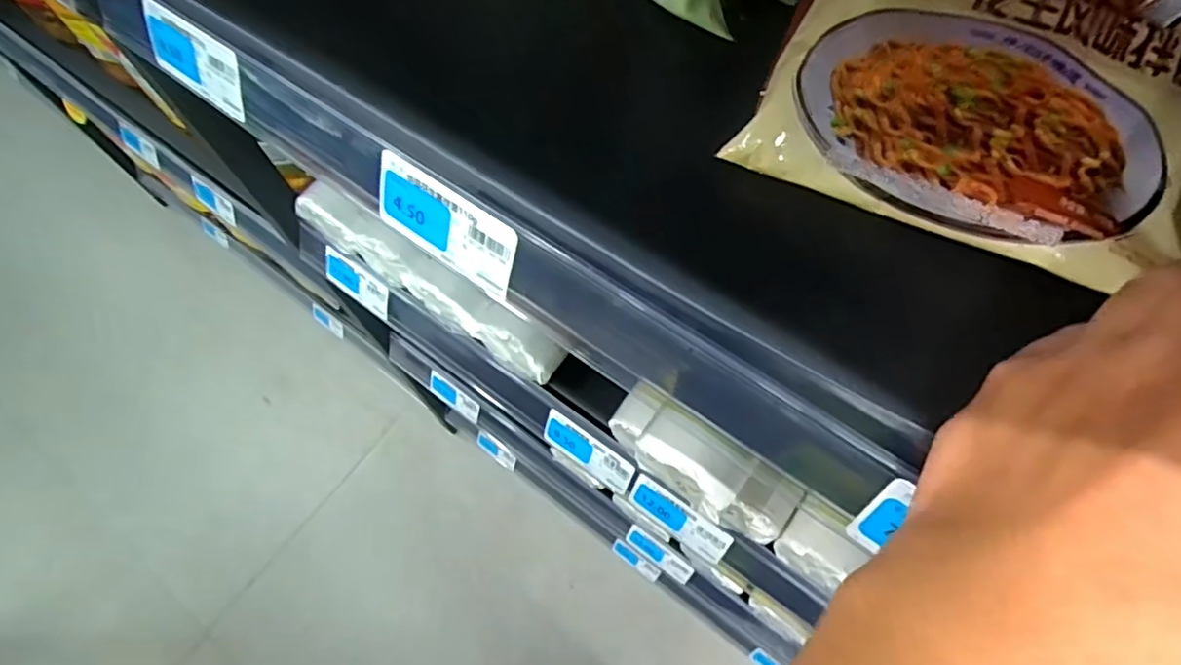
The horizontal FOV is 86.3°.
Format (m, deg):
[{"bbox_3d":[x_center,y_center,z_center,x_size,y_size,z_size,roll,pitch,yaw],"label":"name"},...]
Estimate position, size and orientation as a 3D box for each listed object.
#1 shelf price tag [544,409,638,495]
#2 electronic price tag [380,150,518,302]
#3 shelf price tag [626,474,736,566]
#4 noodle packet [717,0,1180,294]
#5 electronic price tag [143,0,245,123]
[{"bbox_3d":[-0.001,0.092,0.488,0.082,0.036,0.007,33,31,17],"label":"shelf price tag"},{"bbox_3d":[-0.065,-0.048,0.283,0.077,0.035,0.004,34,39,15],"label":"electronic price tag"},{"bbox_3d":[0.066,0.136,0.467,0.081,0.036,0.011,33,36,16],"label":"shelf price tag"},{"bbox_3d":[0.154,-0.087,0.239,0.164,0.030,0.115,26,69,14],"label":"noodle packet"},{"bbox_3d":[-0.215,-0.148,0.340,0.076,0.038,0.006,32,41,16],"label":"electronic price tag"}]

